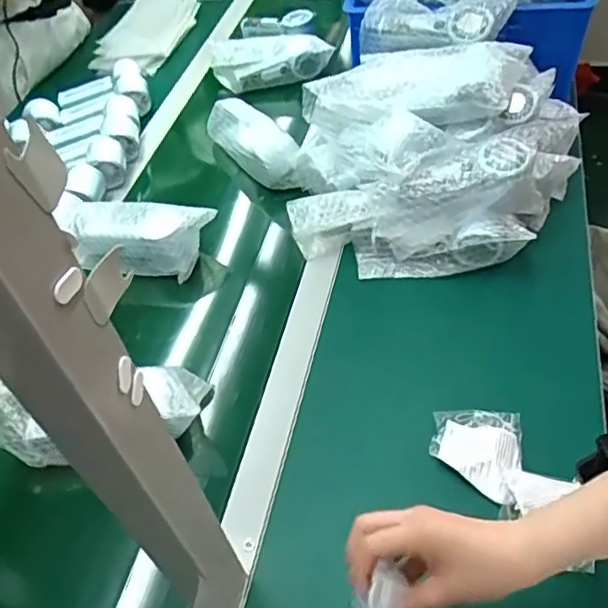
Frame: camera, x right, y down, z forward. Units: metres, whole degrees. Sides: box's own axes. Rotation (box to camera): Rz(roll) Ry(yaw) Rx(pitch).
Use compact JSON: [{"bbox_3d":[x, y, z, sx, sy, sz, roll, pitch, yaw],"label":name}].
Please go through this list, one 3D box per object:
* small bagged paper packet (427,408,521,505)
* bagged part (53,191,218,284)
[{"bbox_3d":[0.163,0.137,0.583,0.080,0.011,0.091,10,52,13],"label":"small bagged paper packet"},{"bbox_3d":[-0.219,-0.091,0.800,0.188,0.080,0.074,7,51,11],"label":"bagged part"}]

